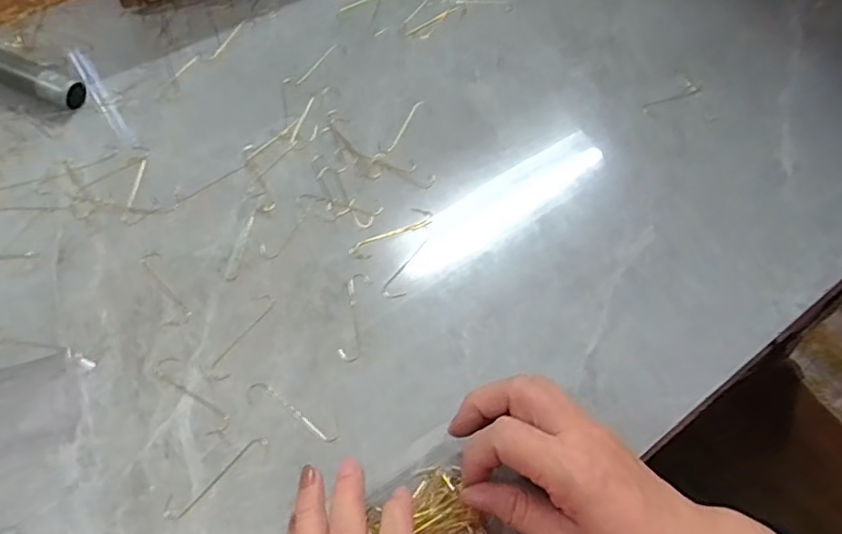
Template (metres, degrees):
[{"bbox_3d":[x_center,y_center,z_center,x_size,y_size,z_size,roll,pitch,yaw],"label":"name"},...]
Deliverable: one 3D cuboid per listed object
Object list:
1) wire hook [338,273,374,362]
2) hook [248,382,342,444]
[{"bbox_3d":[-0.045,0.032,0.391,0.016,0.004,0.063,5,59,0],"label":"wire hook"},{"bbox_3d":[-0.078,0.088,0.356,0.064,0.004,0.014,27,62,13],"label":"hook"}]

